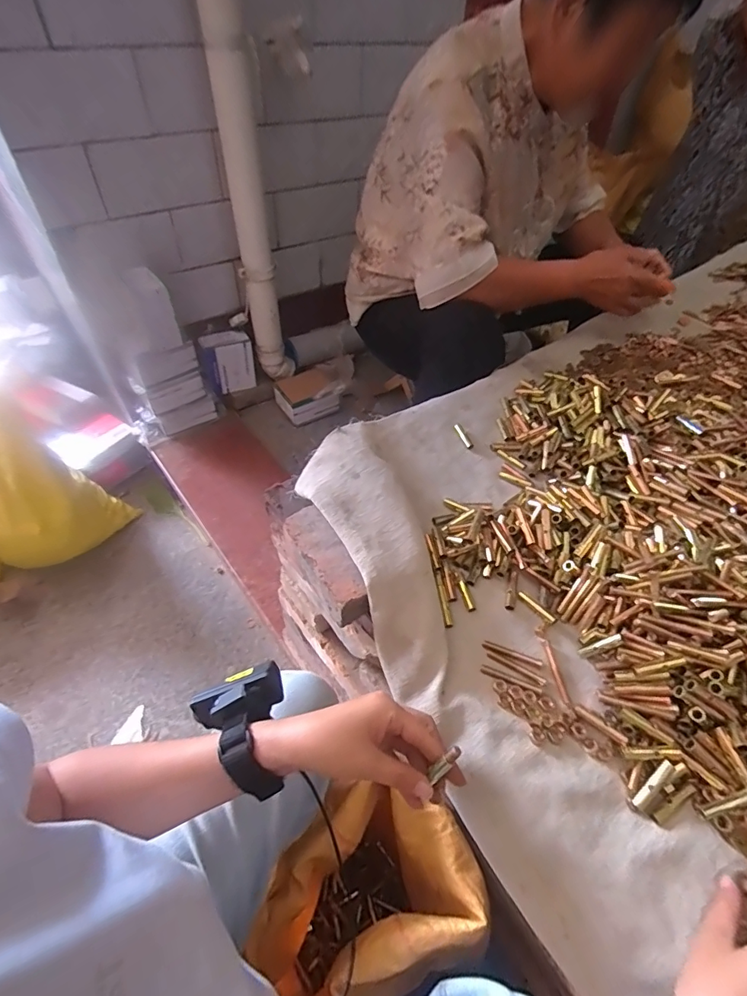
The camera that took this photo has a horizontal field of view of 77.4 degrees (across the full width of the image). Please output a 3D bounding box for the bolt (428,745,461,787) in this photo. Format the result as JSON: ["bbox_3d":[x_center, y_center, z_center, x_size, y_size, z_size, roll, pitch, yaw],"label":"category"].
[{"bbox_3d":[0.052,0.194,0.339,0.009,0.035,0.006,44,17,30],"label":"bolt"}]

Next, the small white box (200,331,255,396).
[{"bbox_3d":[-0.407,-0.375,1.294,0.143,0.158,0.070,-24,51,-22],"label":"small white box"}]

